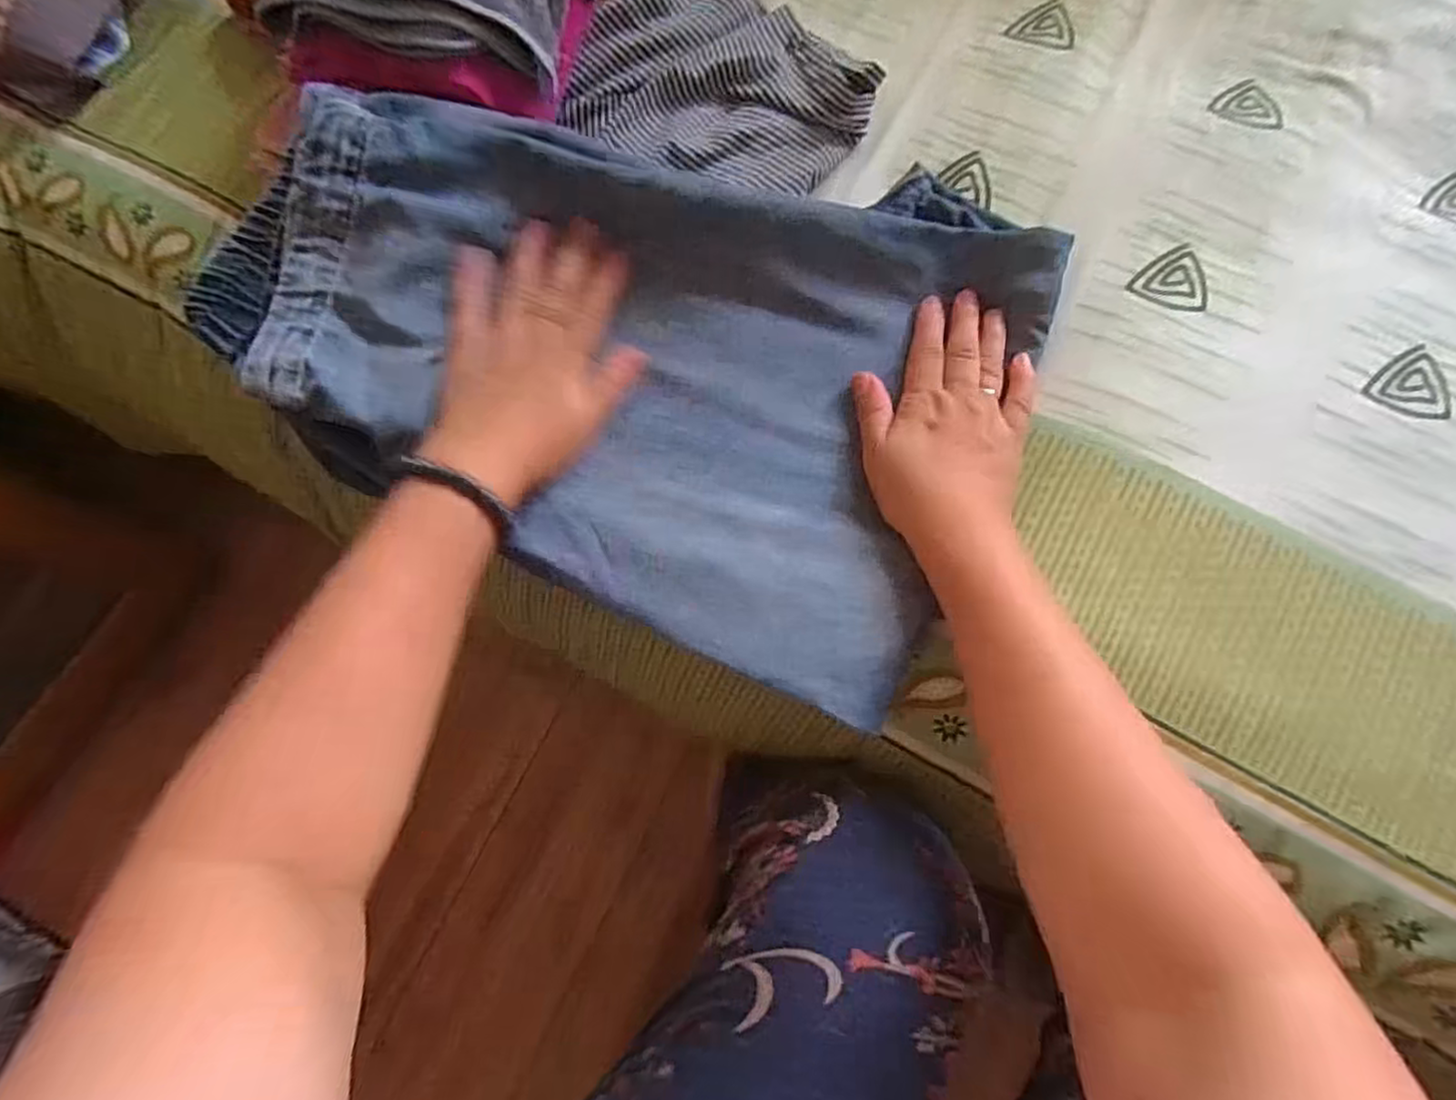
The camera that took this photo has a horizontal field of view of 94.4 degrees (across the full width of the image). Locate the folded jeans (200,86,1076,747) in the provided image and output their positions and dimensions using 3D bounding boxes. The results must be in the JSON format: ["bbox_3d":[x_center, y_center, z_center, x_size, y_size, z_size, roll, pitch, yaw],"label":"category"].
[{"bbox_3d":[-0.056,-0.138,0.398,0.450,0.050,0.312,26,82,-3],"label":"folded jeans"}]

